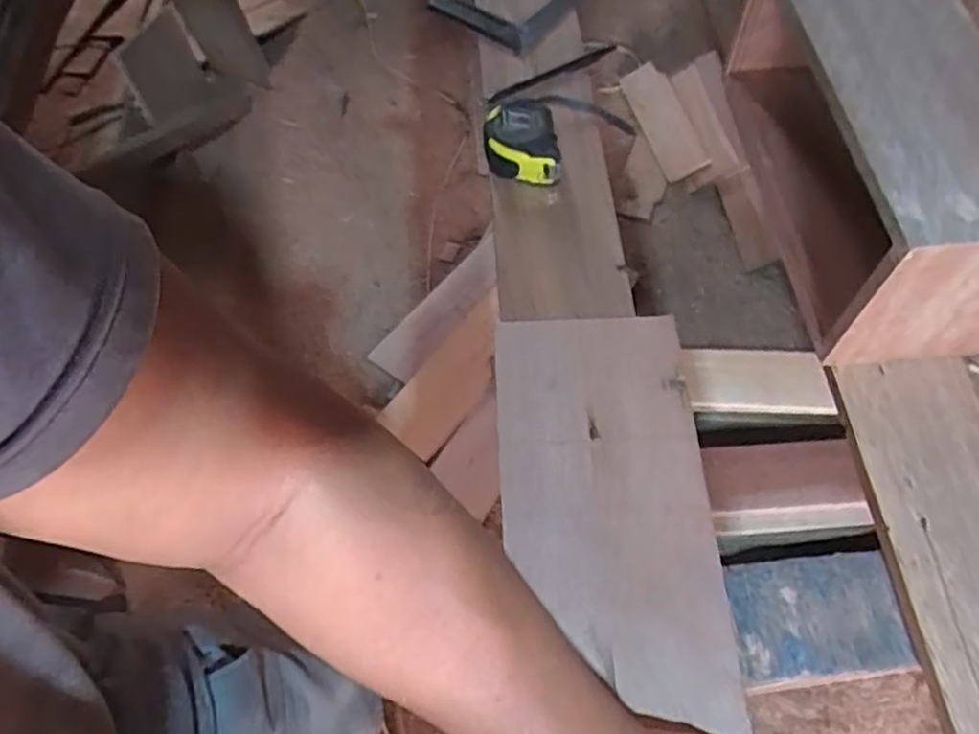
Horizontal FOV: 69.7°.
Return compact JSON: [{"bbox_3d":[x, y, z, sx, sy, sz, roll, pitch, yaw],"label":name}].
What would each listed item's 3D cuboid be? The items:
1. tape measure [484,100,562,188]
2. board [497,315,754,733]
[{"bbox_3d":[0.028,-0.202,0.620,0.067,0.041,0.079,-3,60,2],"label":"tape measure"},{"bbox_3d":[0.080,0.213,0.388,0.134,0.018,0.542,-4,63,1],"label":"board"}]

